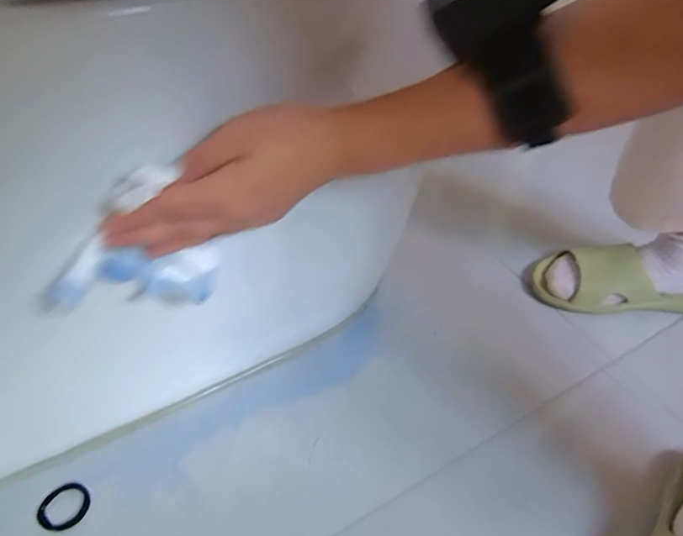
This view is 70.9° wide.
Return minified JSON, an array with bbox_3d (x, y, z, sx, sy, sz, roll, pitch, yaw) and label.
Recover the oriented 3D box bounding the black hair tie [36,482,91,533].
[{"bbox_3d":[-0.240,0.207,0.415,0.038,0.004,0.039,3,46,-3],"label":"black hair tie"}]

